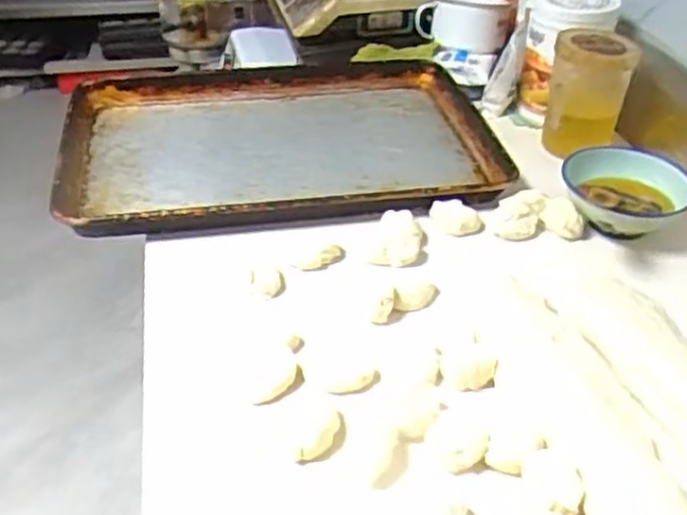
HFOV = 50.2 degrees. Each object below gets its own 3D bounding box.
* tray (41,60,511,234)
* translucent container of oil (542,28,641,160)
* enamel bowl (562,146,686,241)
[{"bbox_3d":[-0.094,-0.176,1.078,0.604,0.044,0.418,-5,39,-6],"label":"tray"},{"bbox_3d":[0.347,-0.240,1.043,0.108,0.146,0.090,2,38,3],"label":"translucent container of oil"},{"bbox_3d":[0.365,-0.083,0.932,0.144,0.064,0.131,0,38,0],"label":"enamel bowl"}]

